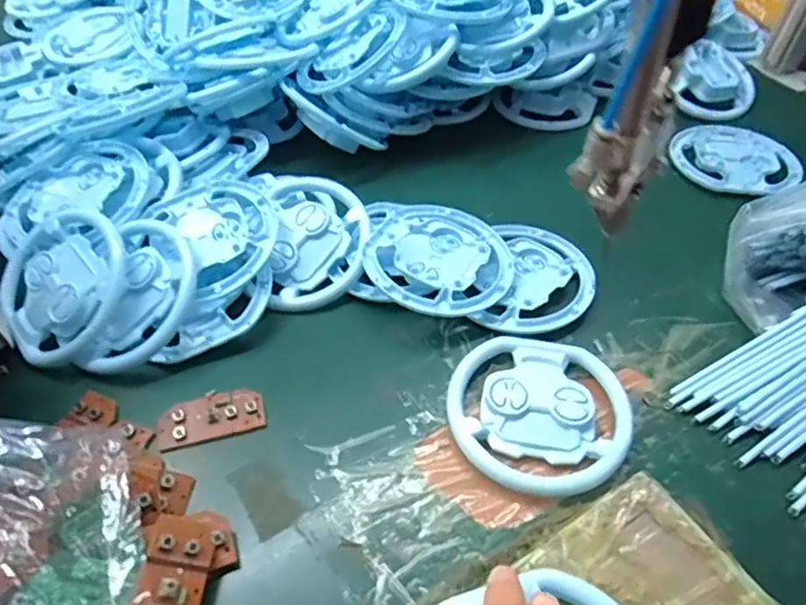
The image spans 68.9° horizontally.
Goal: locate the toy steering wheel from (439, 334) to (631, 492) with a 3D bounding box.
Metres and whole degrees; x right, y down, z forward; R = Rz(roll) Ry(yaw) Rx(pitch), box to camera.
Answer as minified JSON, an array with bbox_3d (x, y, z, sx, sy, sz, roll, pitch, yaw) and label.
[{"bbox_3d":[0.078,0.064,0.346,0.104,0.015,0.097,0,49,0],"label":"toy steering wheel"}]

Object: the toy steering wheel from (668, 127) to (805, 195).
[{"bbox_3d":[0.286,-0.122,0.513,0.103,0.020,0.085,34,57,25],"label":"toy steering wheel"}]

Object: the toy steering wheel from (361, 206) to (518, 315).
[{"bbox_3d":[0.026,-0.032,0.411,0.099,0.024,0.101,0,49,0],"label":"toy steering wheel"}]

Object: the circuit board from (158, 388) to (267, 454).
[{"bbox_3d":[-0.113,0.067,0.346,0.060,0.004,0.030,-13,51,-12],"label":"circuit board"}]

